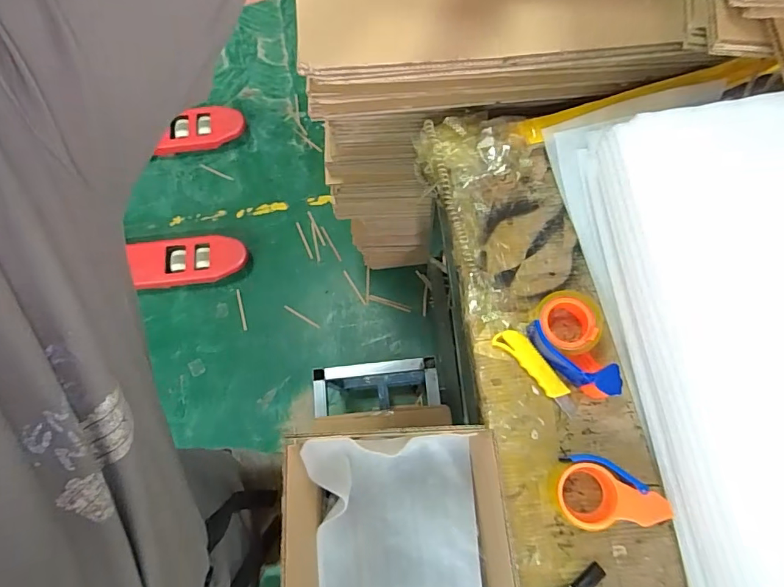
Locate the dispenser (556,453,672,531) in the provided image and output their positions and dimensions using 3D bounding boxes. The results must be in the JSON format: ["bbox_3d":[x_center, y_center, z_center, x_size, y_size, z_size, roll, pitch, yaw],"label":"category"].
[{"bbox_3d":[0.291,0.270,0.619,0.136,0.055,0.090,7,72,5],"label":"dispenser"}]

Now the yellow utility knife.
[{"bbox_3d":[0.219,0.112,0.685,0.040,0.019,0.151,-44,75,-11],"label":"yellow utility knife"}]

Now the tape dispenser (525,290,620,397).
[{"bbox_3d":[0.276,0.074,0.673,0.098,0.054,0.158,-43,75,-11],"label":"tape dispenser"}]

